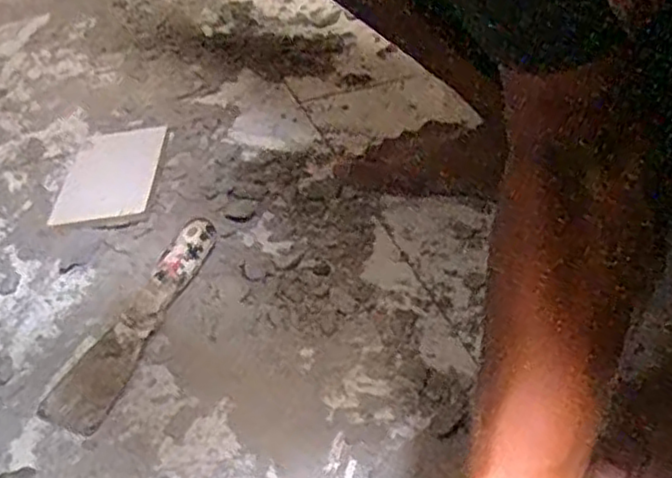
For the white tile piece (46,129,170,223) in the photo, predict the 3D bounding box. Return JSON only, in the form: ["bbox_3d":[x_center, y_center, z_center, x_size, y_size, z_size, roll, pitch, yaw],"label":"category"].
[{"bbox_3d":[-0.213,-0.064,0.682,0.086,0.014,0.140,-3,42,0],"label":"white tile piece"}]

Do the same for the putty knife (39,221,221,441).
[{"bbox_3d":[-0.148,0.053,0.527,0.045,0.033,0.184,13,44,18],"label":"putty knife"}]

